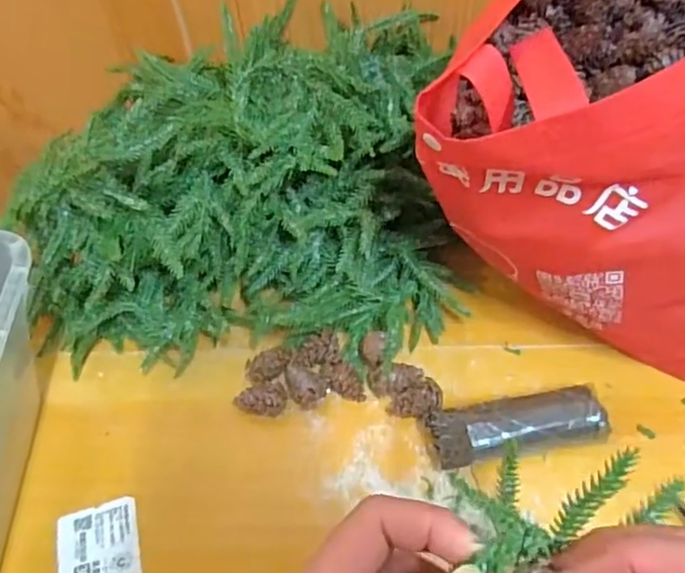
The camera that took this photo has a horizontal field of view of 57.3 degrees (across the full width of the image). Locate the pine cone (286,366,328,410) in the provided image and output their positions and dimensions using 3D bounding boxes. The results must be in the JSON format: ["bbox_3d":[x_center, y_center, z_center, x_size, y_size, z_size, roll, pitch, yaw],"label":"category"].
[{"bbox_3d":[-0.025,0.069,0.431,0.020,0.022,0.037,-33,56,-20],"label":"pine cone"}]

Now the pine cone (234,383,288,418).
[{"bbox_3d":[-0.054,0.080,0.428,0.034,0.020,0.019,-14,52,-6],"label":"pine cone"}]

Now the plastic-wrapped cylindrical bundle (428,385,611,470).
[{"bbox_3d":[0.111,0.091,0.397,0.109,0.030,0.033,-10,52,-3],"label":"plastic-wrapped cylindrical bundle"}]

